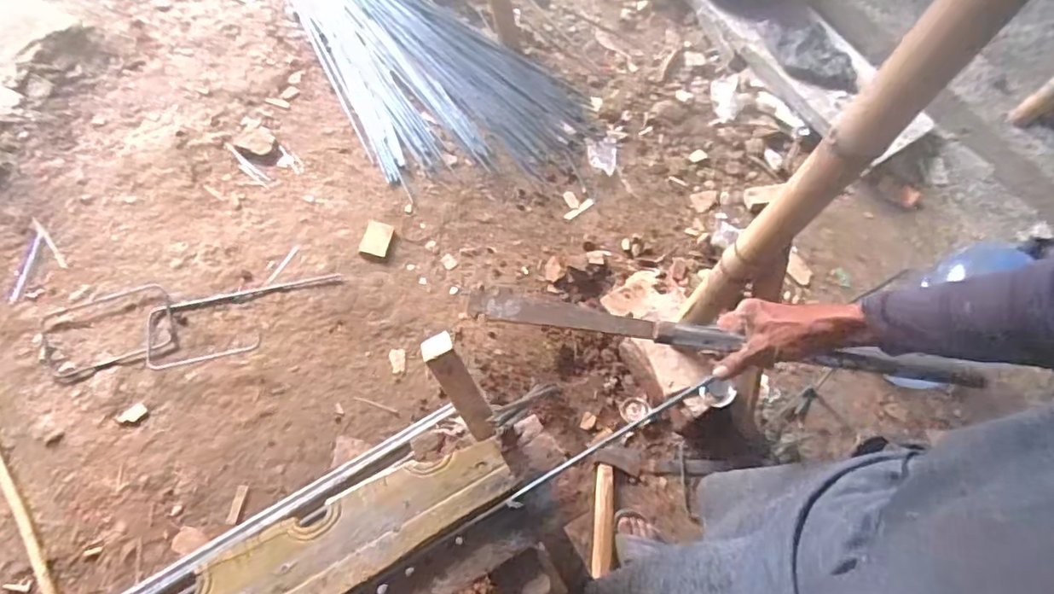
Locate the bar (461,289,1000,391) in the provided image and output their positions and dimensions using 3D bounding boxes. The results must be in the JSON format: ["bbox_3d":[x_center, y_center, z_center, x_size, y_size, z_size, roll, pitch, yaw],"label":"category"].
[{"bbox_3d":[0.210,0.044,0.663,0.564,0.027,0.031,9,67,9],"label":"bar"}]

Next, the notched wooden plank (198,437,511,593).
[{"bbox_3d":[-0.217,0.257,0.550,0.428,0.027,0.083,-28,71,-13],"label":"notched wooden plank"}]

